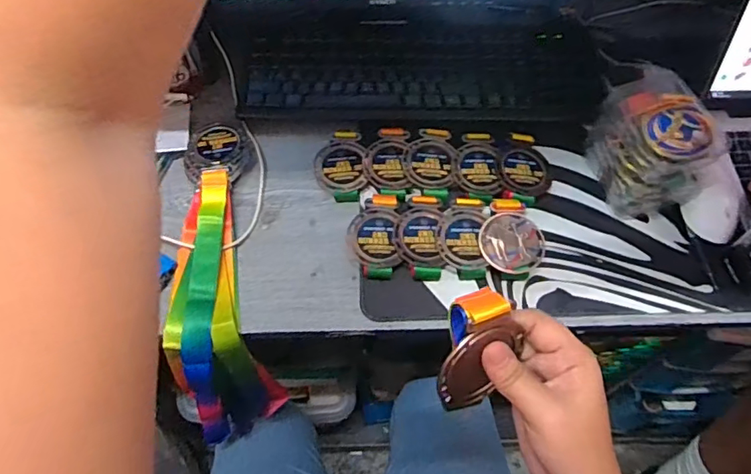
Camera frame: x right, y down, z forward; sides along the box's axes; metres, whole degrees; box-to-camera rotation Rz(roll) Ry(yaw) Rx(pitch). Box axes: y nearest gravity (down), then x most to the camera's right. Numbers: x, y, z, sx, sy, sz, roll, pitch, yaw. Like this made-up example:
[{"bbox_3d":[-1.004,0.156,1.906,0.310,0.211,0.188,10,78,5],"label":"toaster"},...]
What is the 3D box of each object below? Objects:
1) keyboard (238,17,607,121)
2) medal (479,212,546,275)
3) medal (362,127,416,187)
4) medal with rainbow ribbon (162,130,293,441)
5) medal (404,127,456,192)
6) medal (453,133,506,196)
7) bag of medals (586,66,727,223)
[{"bbox_3d":[0.061,-0.199,0.639,0.437,0.018,0.139,-4,60,-1],"label":"keyboard"},{"bbox_3d":[0.137,0.006,0.537,0.064,0.010,0.064,1,73,-3],"label":"medal"},{"bbox_3d":[0.014,-0.087,0.587,0.051,0.004,0.073,-3,70,0],"label":"medal"},{"bbox_3d":[-0.168,0.058,0.574,0.088,0.147,0.356,-3,96,-1],"label":"medal with rainbow ribbon"},{"bbox_3d":[0.060,-0.087,0.586,0.054,0.004,0.076,3,69,4],"label":"medal"},{"bbox_3d":[0.111,-0.083,0.582,0.051,0.007,0.078,-4,60,-2],"label":"medal"},{"bbox_3d":[0.279,-0.095,0.545,0.079,0.110,0.114,-16,61,-8],"label":"bag of medals"}]

